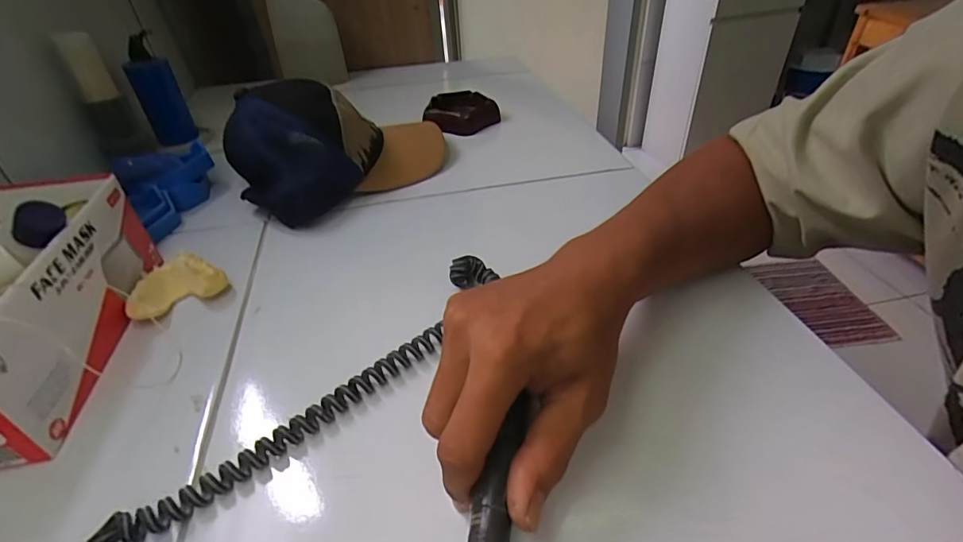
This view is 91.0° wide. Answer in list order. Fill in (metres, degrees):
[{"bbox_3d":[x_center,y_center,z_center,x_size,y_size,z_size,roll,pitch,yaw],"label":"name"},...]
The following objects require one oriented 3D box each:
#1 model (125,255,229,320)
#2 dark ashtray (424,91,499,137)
[{"bbox_3d":[-0.246,0.011,0.383,0.067,0.028,0.050,-24,43,-25],"label":"model"},{"bbox_3d":[-0.032,-0.220,0.657,0.097,0.032,0.113,-12,39,-10],"label":"dark ashtray"}]

